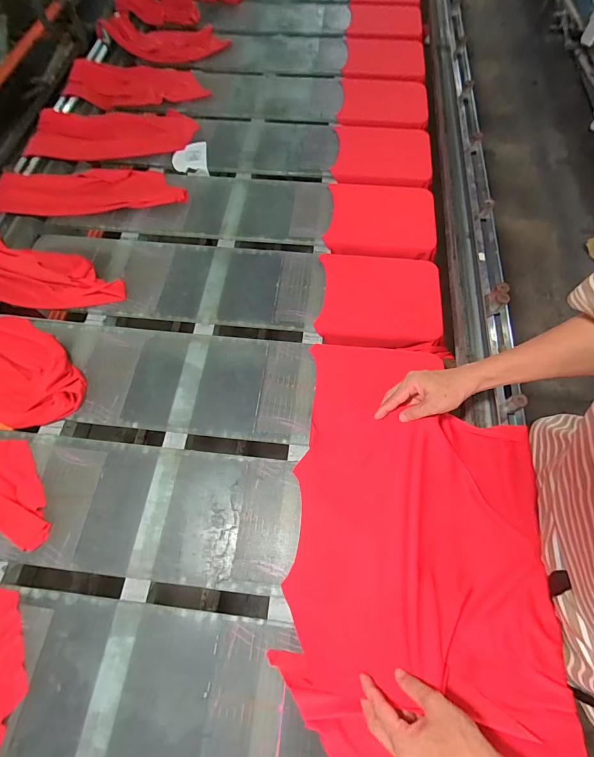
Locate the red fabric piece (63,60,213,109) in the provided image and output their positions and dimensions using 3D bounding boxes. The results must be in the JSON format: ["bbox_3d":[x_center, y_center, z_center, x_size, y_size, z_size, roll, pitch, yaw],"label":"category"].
[{"bbox_3d":[-0.454,-0.876,1.068,0.389,0.036,0.166,4,66,3],"label":"red fabric piece"}]

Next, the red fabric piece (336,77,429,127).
[{"bbox_3d":[0.245,-0.780,1.026,0.243,0.019,0.222,5,66,3],"label":"red fabric piece"}]

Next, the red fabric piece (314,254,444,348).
[{"bbox_3d":[0.168,-0.167,0.752,0.238,0.028,0.219,1,66,1],"label":"red fabric piece"}]

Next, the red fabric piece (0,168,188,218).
[{"bbox_3d":[-0.485,-0.459,0.866,0.424,0.053,0.147,-7,66,-2],"label":"red fabric piece"}]

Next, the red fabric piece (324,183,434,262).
[{"bbox_3d":[0.194,-0.374,0.852,0.242,0.013,0.225,3,66,2],"label":"red fabric piece"}]

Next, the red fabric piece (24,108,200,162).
[{"bbox_3d":[-0.472,-0.656,0.959,0.399,0.047,0.194,-2,66,0],"label":"red fabric piece"}]

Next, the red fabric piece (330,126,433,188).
[{"bbox_3d":[0.216,-0.576,0.933,0.234,0.030,0.198,4,66,3],"label":"red fabric piece"}]

